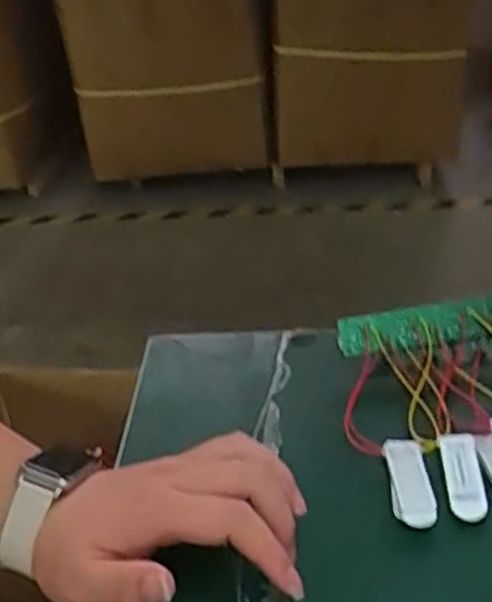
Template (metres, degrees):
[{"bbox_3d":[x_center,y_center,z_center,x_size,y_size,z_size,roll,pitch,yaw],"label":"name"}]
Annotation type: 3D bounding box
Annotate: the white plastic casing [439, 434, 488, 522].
[{"bbox_3d":[0.126,0.101,0.450,0.022,0.011,0.056,-2,46,7],"label":"white plastic casing"}]

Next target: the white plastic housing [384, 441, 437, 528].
[{"bbox_3d":[0.095,0.103,0.450,0.024,0.008,0.063,-2,32,3],"label":"white plastic housing"}]

